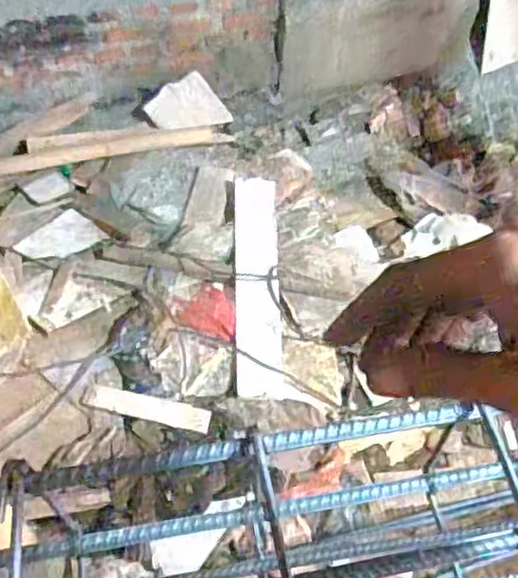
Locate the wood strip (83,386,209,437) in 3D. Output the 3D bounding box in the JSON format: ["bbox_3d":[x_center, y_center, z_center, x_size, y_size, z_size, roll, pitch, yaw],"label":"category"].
[{"bbox_3d":[-0.231,0.252,1.394,0.259,0.008,0.050,12,69,2],"label":"wood strip"}]

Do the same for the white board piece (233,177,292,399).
[{"bbox_3d":[-0.003,-0.029,1.587,0.110,0.016,0.606,-3,60,0],"label":"white board piece"}]

